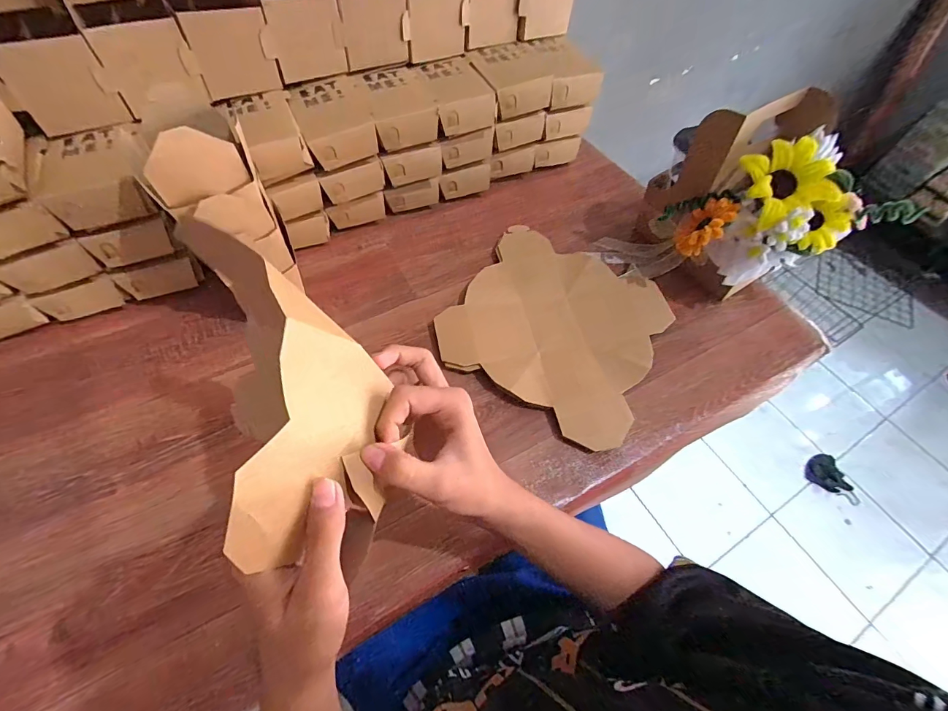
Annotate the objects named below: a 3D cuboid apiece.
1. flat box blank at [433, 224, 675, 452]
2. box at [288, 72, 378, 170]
[{"bbox_3d":[0.110,-0.046,0.540,0.257,0.020,0.260,29,62,14],"label":"flat box blank"},{"bbox_3d":[-0.193,-0.322,0.562,0.094,0.047,0.135,-20,61,-15],"label":"box"}]

